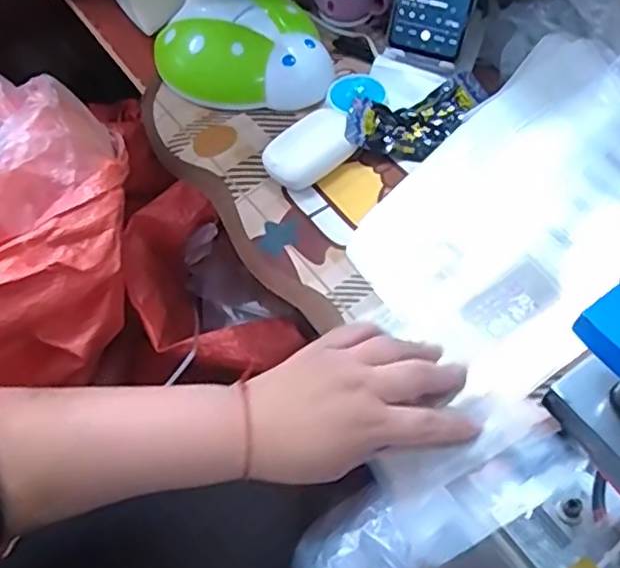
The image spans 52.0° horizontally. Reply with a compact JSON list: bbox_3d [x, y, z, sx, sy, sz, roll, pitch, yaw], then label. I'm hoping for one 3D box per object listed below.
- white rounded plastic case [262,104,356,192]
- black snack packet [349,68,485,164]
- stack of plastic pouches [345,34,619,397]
[{"bbox_3d":[-0.001,-0.120,0.576,0.086,0.028,0.054,-36,63,-18],"label":"white rounded plastic case"},{"bbox_3d":[0.102,-0.153,0.591,0.141,0.026,0.069,-20,59,-10],"label":"black snack packet"},{"bbox_3d":[0.182,-0.063,0.513,0.280,0.022,0.189,-45,65,-7],"label":"stack of plastic pouches"}]

